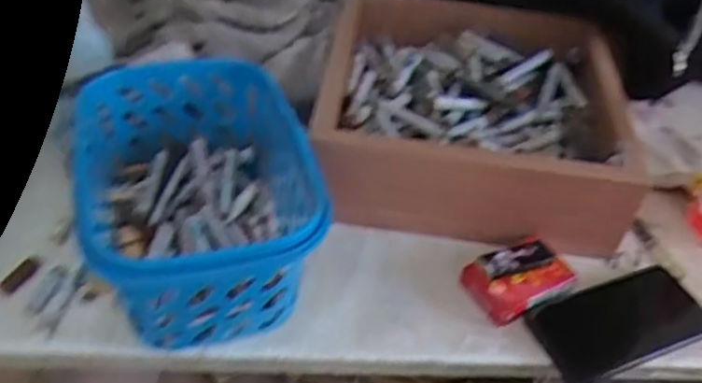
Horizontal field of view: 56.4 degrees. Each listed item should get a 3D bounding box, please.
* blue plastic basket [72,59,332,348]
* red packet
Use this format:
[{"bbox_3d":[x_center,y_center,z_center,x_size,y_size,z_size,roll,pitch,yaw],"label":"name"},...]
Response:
[{"bbox_3d":[-0.127,0.005,0.549,0.174,0.112,0.243,-10,46,-16],"label":"blue plastic basket"},{"bbox_3d":[0.149,0.074,0.579,0.088,0.029,0.060,-20,50,-25],"label":"red packet"}]

